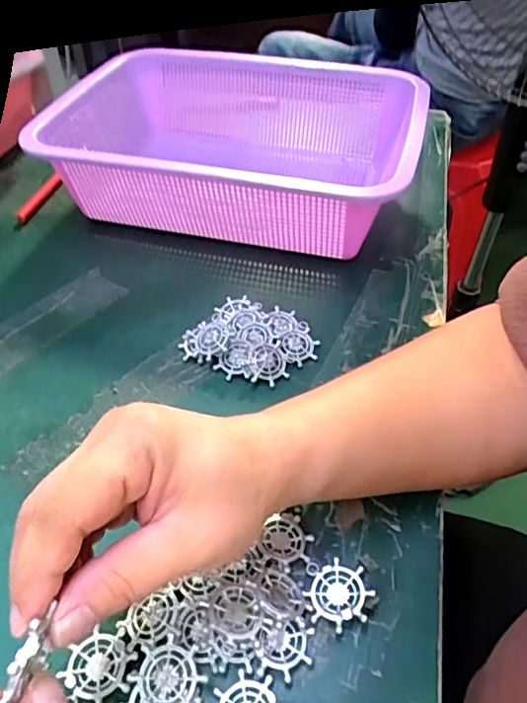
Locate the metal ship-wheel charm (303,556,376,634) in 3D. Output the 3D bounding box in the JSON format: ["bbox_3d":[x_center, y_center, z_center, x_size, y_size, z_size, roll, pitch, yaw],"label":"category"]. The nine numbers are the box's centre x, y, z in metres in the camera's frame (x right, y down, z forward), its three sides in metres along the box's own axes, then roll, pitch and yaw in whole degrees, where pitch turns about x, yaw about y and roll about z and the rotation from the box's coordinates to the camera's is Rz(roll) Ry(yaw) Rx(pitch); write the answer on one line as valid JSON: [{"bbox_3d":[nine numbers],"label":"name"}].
[{"bbox_3d":[0.034,0.114,0.259,0.032,0.004,0.030,-7,43,6],"label":"metal ship-wheel charm"}]

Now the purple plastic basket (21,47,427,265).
[{"bbox_3d":[-0.019,-0.177,0.481,0.283,0.089,0.217,12,49,12],"label":"purple plastic basket"}]

